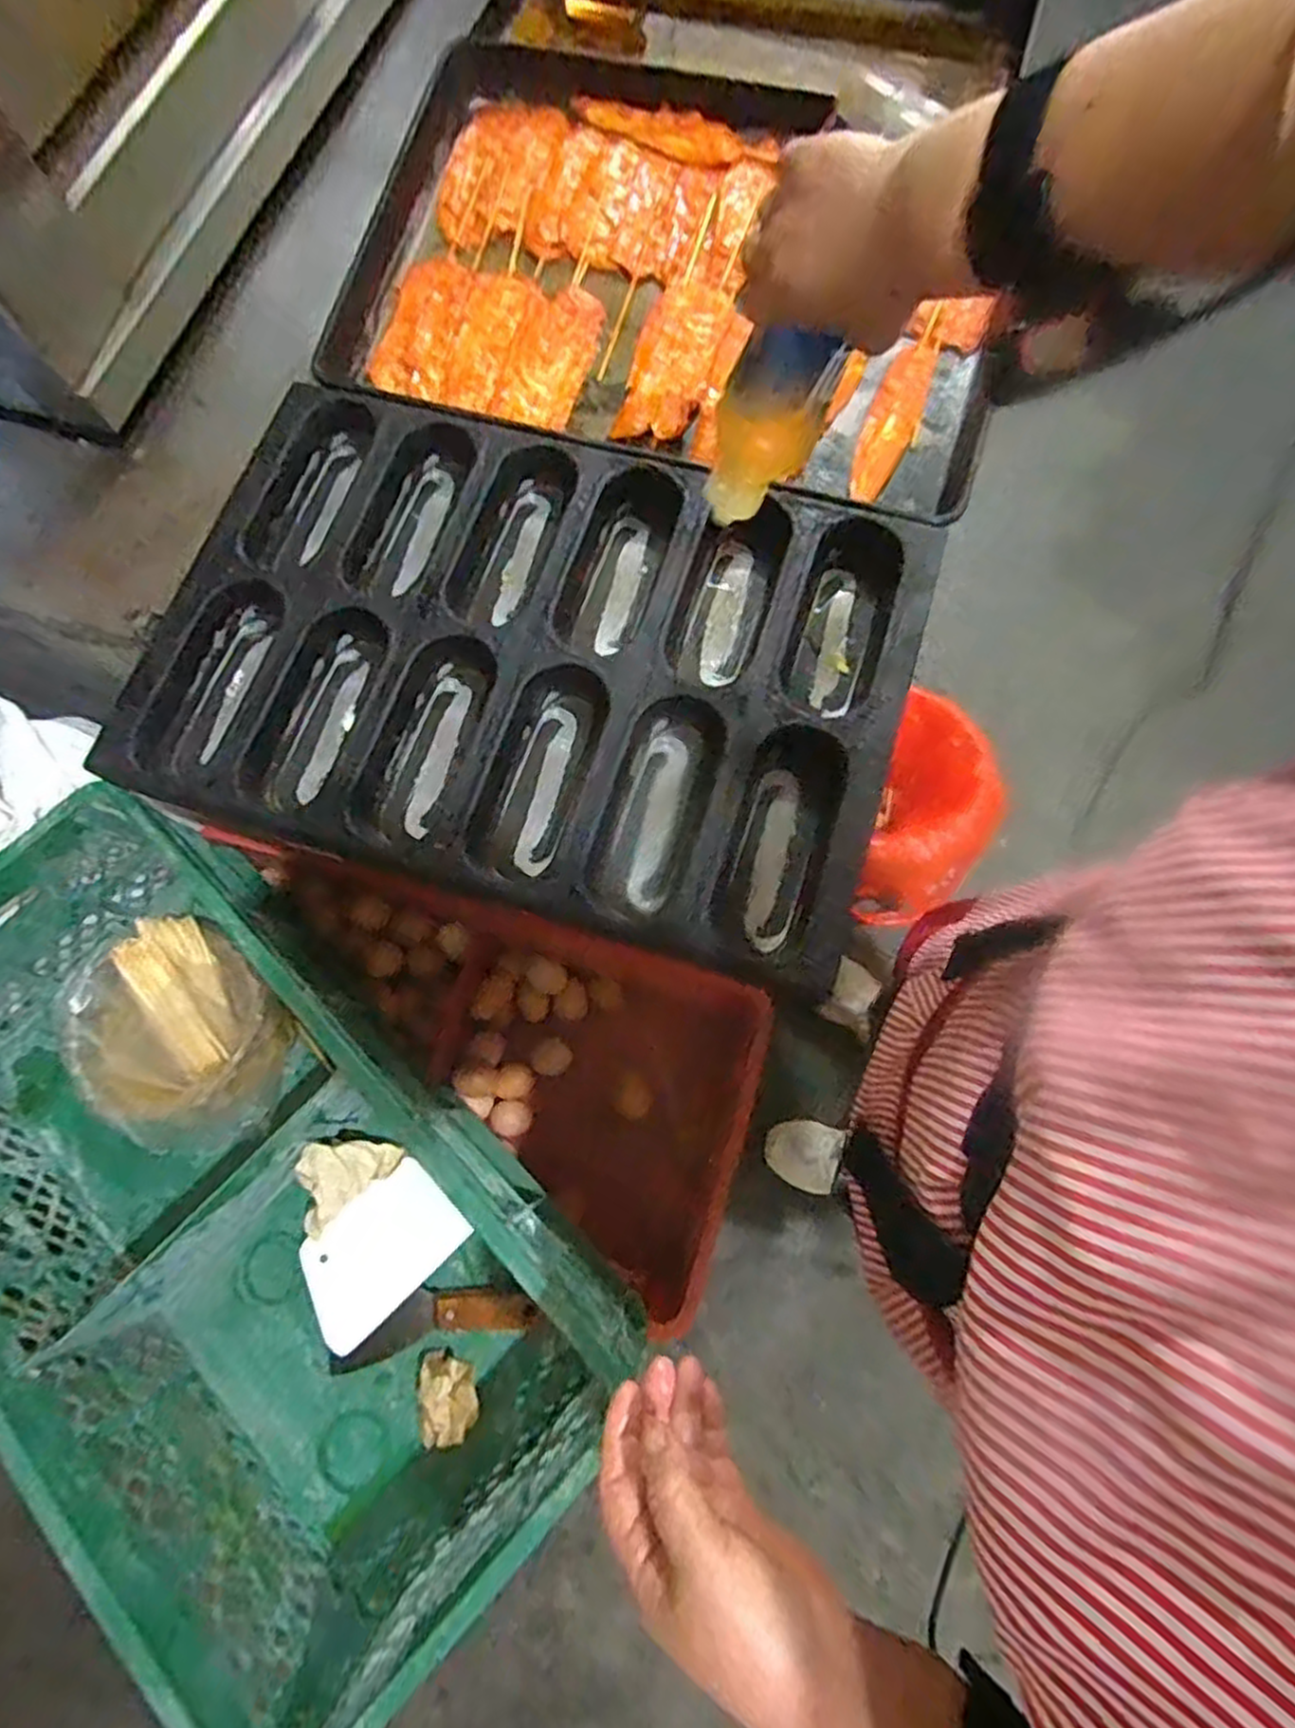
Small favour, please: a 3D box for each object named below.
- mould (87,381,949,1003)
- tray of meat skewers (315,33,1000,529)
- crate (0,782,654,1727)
[{"bbox_3d":[-0.099,-0.168,0.626,0.601,0.048,0.405,16,74,7],"label":"mould"},{"bbox_3d":[0.033,-0.555,0.699,0.612,0.070,0.391,19,75,8],"label":"tray of meat skewers"},{"bbox_3d":[-0.338,0.271,0.619,0.643,0.188,0.331,42,79,13],"label":"crate"}]

